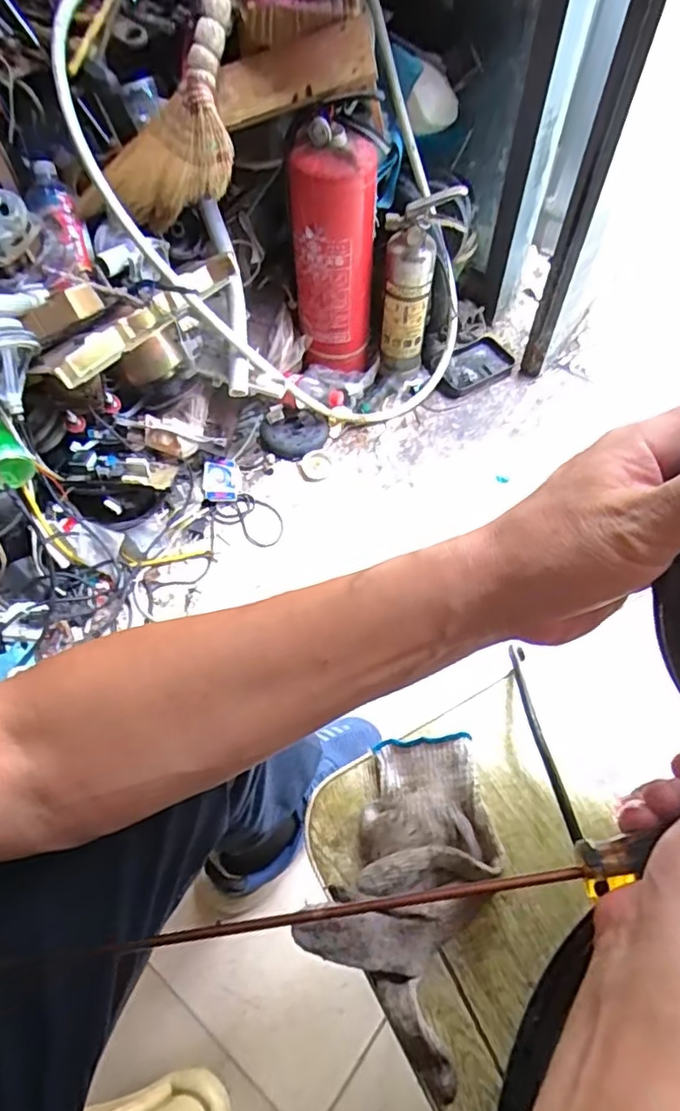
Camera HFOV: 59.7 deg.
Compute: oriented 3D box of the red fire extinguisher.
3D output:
[{"bbox_3d":[-0.010,-0.532,1.069,0.137,0.380,0.137,0,59,2],"label":"red fire extinguisher"}]

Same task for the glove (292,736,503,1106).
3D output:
[{"bbox_3d":[0.042,0.186,0.344,0.090,0.029,0.159,20,62,13],"label":"glove"}]

